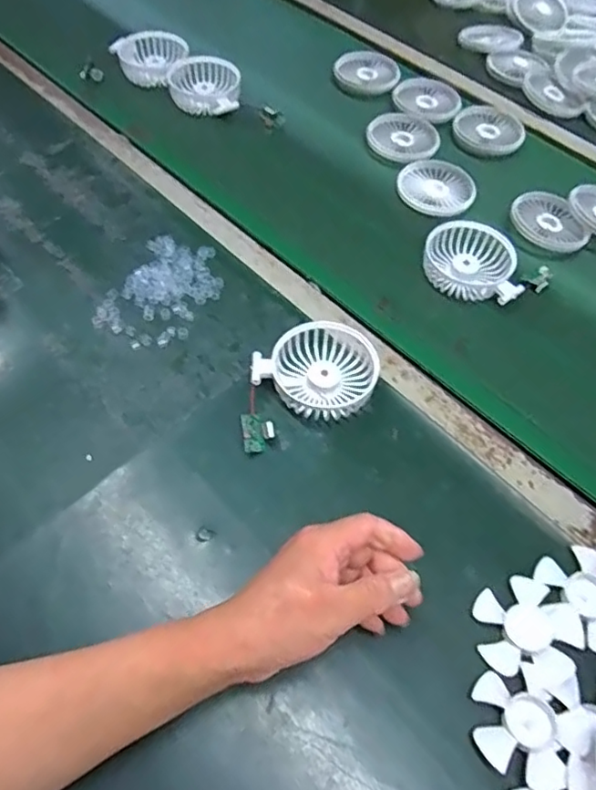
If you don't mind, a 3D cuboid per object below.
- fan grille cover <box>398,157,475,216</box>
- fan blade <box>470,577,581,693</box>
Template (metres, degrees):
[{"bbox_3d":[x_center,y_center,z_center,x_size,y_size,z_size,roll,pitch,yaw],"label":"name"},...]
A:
[{"bbox_3d":[0.159,-0.244,0.684,0.085,0.015,0.088,1,57,-3],"label":"fan grille cover"},{"bbox_3d":[0.163,0.166,0.417,0.070,0.013,0.070,2,57,-2],"label":"fan blade"}]

